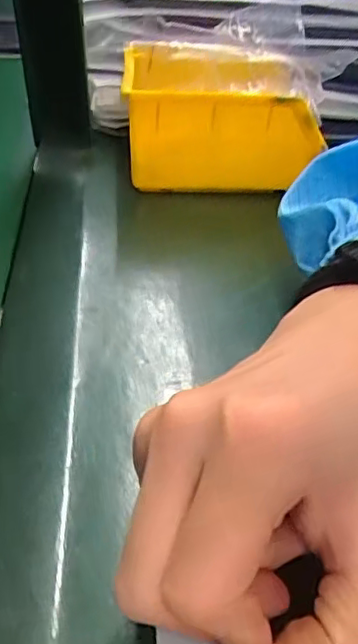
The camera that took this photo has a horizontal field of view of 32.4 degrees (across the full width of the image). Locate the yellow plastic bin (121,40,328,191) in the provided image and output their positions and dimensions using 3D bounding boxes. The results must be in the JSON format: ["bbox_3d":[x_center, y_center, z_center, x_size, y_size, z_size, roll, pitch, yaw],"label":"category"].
[{"bbox_3d":[0.028,-0.146,0.442,0.126,0.083,0.089,-3,39,-4],"label":"yellow plastic bin"}]

